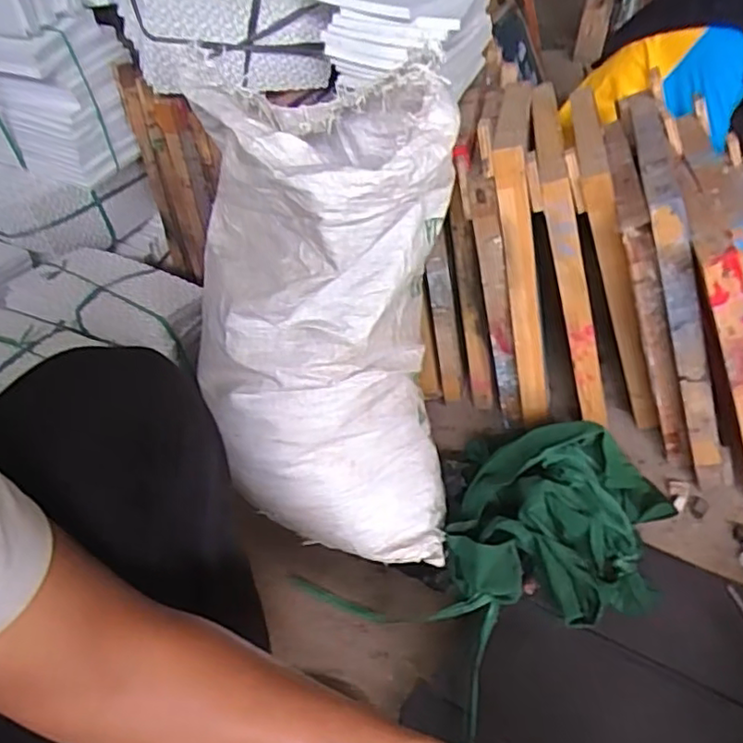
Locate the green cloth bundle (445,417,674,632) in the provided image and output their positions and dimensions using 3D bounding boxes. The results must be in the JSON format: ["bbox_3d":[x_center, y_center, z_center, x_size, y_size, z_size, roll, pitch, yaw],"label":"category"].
[{"bbox_3d":[0.267,0.210,0.873,0.312,0.134,0.240,7,42,7],"label":"green cloth bundle"}]

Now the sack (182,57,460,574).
[{"bbox_3d":[-0.050,-0.045,0.812,0.295,0.596,0.293,-4,22,-1],"label":"sack"}]

